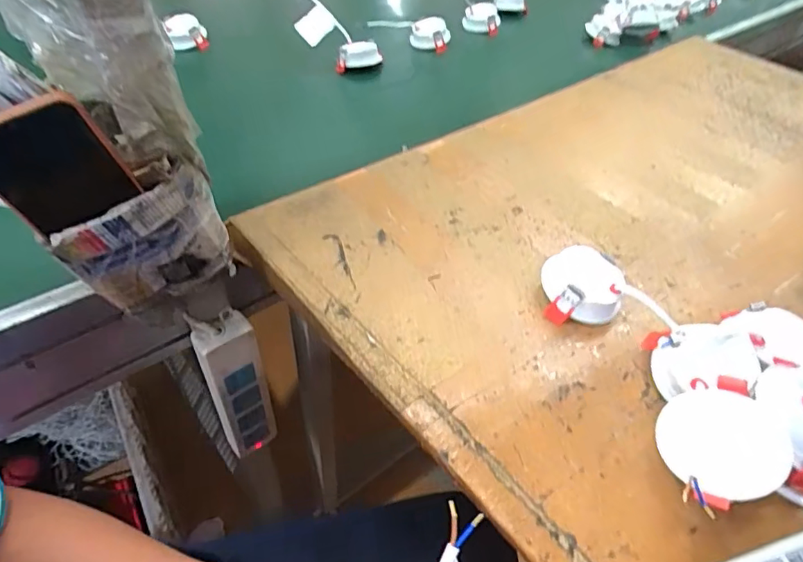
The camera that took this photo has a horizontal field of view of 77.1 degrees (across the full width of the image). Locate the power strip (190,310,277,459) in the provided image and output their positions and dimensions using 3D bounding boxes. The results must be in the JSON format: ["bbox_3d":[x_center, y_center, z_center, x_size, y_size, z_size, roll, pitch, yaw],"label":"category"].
[{"bbox_3d":[-0.185,0.129,0.581,0.059,0.225,0.047,-17,49,-20],"label":"power strip"}]

